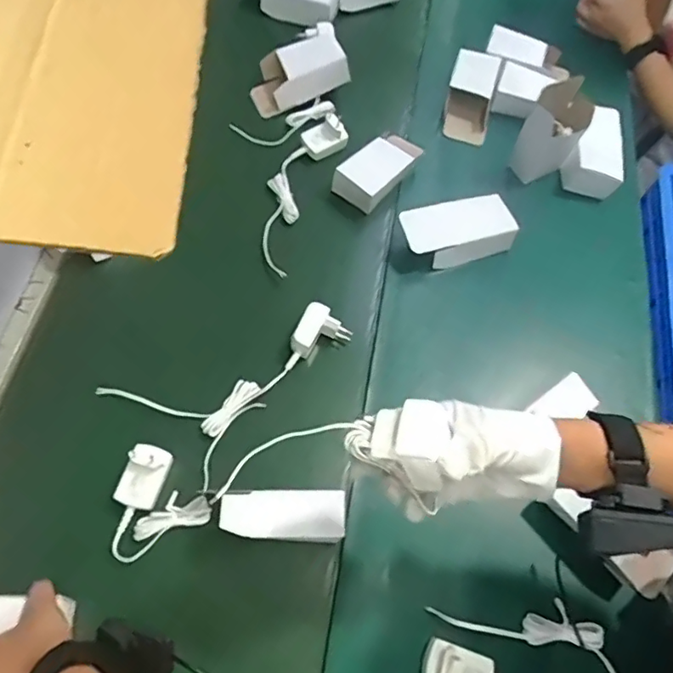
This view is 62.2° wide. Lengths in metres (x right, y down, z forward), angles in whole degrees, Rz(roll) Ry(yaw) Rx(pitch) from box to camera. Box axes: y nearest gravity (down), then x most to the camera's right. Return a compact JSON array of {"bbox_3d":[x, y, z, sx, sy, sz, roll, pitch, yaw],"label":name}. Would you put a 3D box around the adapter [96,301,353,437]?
[{"bbox_3d":[-0.112,0.045,0.623,0.284,0.032,0.097,-21,67,-13],"label":"adapter"}]

